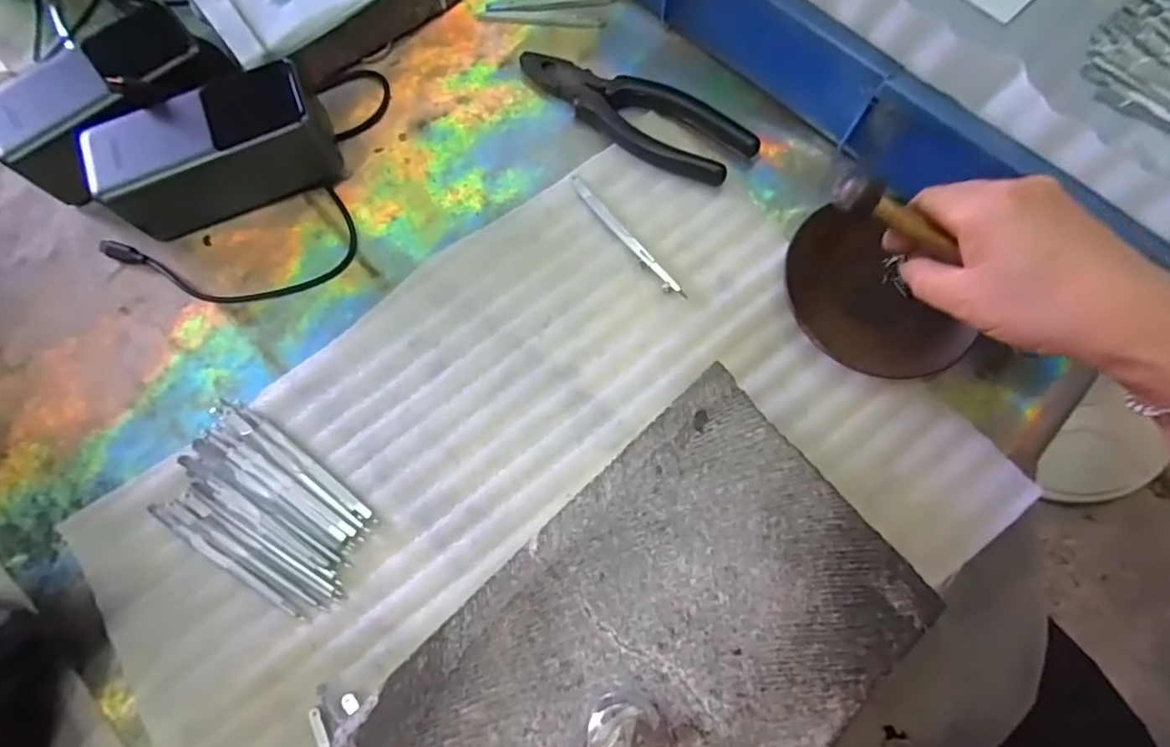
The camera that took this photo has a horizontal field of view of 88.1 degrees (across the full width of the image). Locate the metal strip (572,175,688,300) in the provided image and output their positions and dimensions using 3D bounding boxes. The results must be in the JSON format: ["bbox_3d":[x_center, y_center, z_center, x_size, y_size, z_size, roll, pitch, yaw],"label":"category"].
[{"bbox_3d":[0.025,-0.086,0.380,0.009,0.005,0.106,-38,77,-9],"label":"metal strip"}]

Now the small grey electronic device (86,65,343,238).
[{"bbox_3d":[-0.224,-0.138,0.371,0.129,0.053,0.062,-22,75,-5],"label":"small grey electronic device"}]

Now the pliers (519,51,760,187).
[{"bbox_3d":[0.031,-0.174,0.395,0.161,0.017,0.050,33,77,10],"label":"pliers"}]

